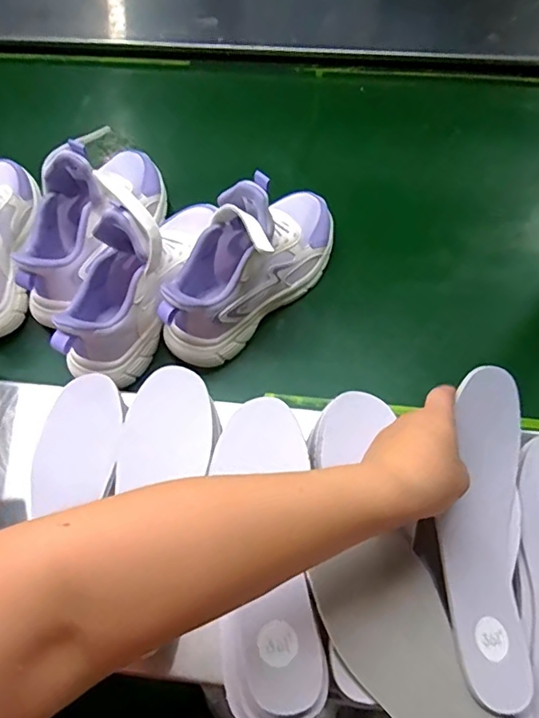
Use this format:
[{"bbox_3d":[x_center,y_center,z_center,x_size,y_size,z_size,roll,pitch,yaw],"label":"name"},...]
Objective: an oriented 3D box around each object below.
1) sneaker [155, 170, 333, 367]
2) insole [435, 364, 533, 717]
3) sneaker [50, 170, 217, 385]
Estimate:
[{"bbox_3d":[-0.019,-0.108,0.550,0.085,0.148,0.232,38,71,19],"label":"sneaker"},{"bbox_3d":[0.153,0.119,0.385,0.068,0.039,0.232,7,69,6],"label":"insole"},{"bbox_3d":[-0.138,-0.093,0.535,0.071,0.135,0.230,22,67,12],"label":"sneaker"}]

